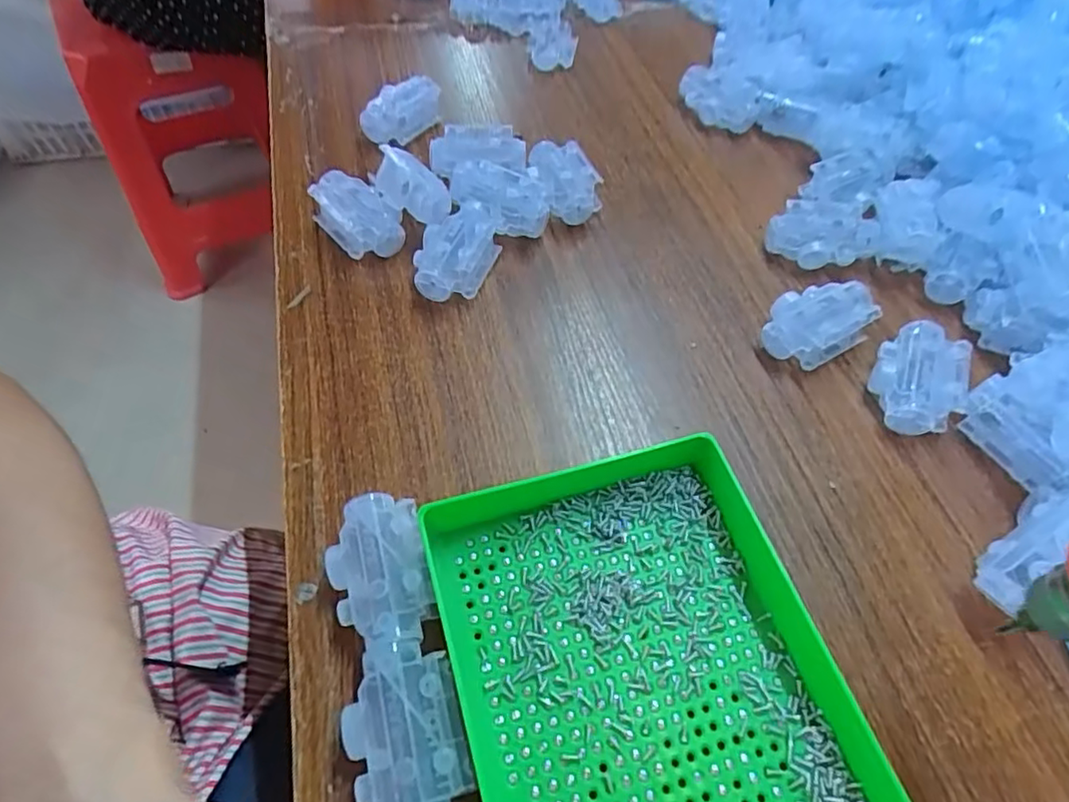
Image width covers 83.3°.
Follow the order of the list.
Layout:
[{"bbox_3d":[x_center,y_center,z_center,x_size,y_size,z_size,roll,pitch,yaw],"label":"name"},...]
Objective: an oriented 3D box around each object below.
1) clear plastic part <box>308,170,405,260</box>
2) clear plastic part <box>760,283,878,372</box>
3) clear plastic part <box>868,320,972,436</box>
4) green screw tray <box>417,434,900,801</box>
[{"bbox_3d":[-0.119,-0.124,0.405,0.042,0.030,0.066,-31,63,-21],"label":"clear plastic part"},{"bbox_3d":[0.175,-0.050,0.372,0.068,0.033,0.044,-22,60,-16],"label":"clear plastic part"},{"bbox_3d":[0.225,-0.013,0.355,0.045,0.030,0.065,20,58,11],"label":"clear plastic part"},{"bbox_3d":[0.057,0.141,0.236,0.157,0.034,0.248,-14,58,-11],"label":"green screw tray"}]

